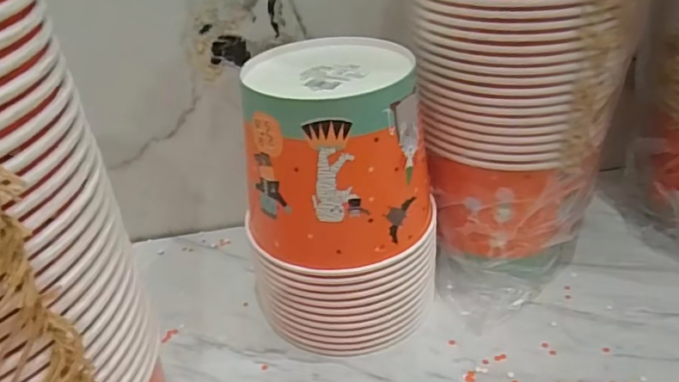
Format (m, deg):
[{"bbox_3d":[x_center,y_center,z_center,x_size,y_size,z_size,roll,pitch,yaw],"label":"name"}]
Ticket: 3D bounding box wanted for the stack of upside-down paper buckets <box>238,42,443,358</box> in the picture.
[{"bbox_3d":[0.003,0.008,0.447,0.148,0.218,0.137,1,34,10],"label":"stack of upside-down paper buckets"}]

